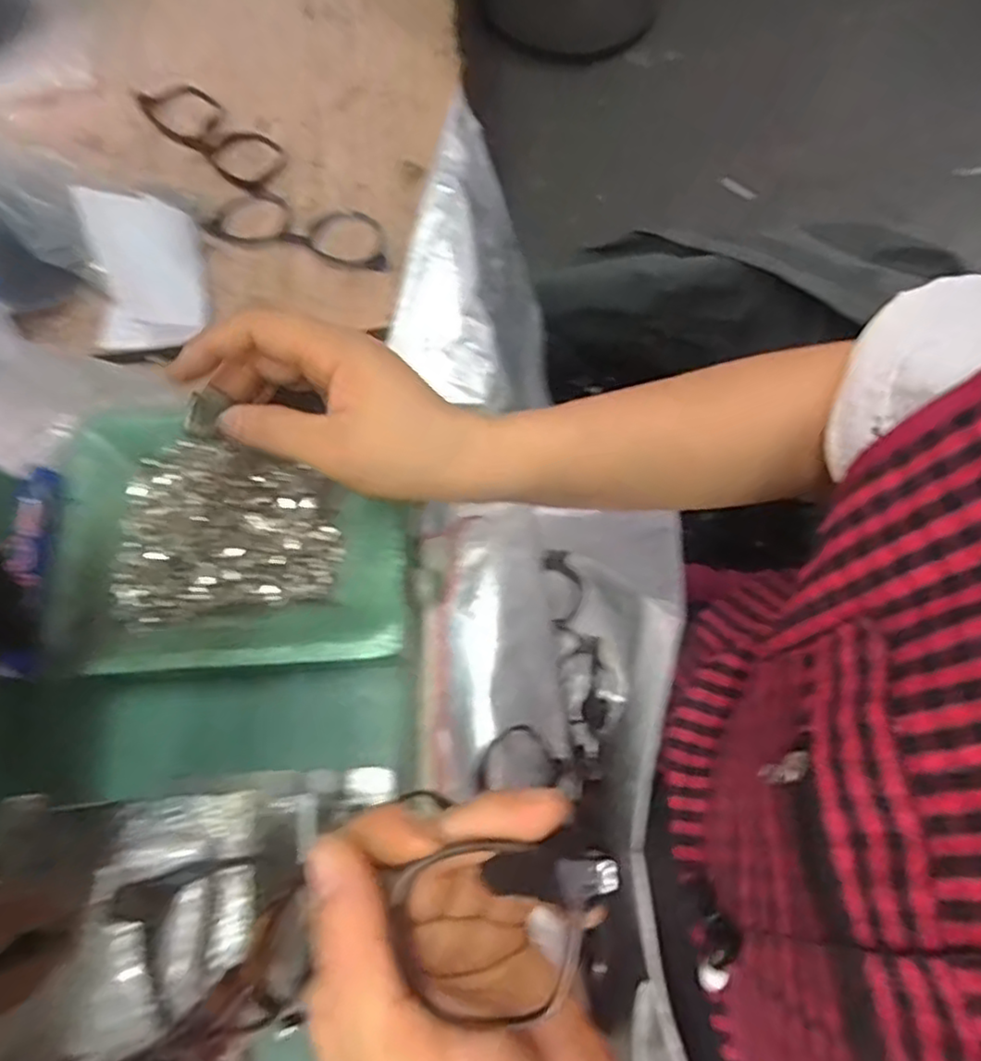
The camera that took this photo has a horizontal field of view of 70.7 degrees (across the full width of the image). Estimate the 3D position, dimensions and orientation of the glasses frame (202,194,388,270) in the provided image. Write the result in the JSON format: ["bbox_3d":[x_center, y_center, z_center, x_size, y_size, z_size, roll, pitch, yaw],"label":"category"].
[{"bbox_3d":[-0.158,-0.251,0.576,0.157,0.019,0.062,17,73,7],"label":"glasses frame"}]

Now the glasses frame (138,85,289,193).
[{"bbox_3d":[-0.259,-0.372,0.638,0.187,0.005,0.061,41,77,13],"label":"glasses frame"}]

